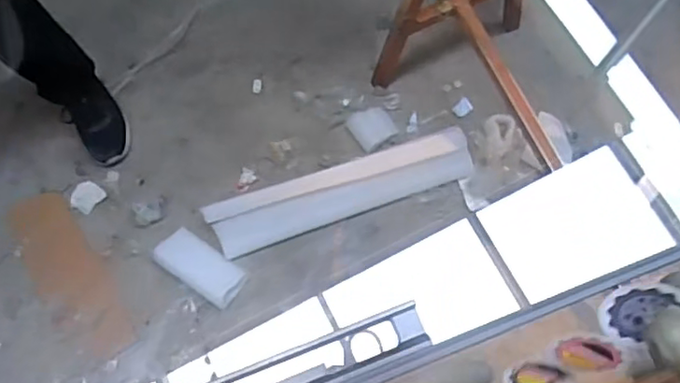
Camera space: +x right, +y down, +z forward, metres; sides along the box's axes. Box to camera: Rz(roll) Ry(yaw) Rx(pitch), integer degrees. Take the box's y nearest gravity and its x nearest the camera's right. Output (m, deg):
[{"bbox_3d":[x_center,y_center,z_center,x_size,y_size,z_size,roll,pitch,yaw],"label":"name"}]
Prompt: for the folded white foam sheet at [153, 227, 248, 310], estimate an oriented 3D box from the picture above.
[{"bbox_3d":[-0.291,0.160,1.298,0.189,0.029,0.093,34,58,12],"label":"folded white foam sheet"}]

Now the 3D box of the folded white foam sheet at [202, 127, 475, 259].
[{"bbox_3d":[0.004,-0.001,1.333,0.558,0.082,0.109,-18,73,-5],"label":"folded white foam sheet"}]

